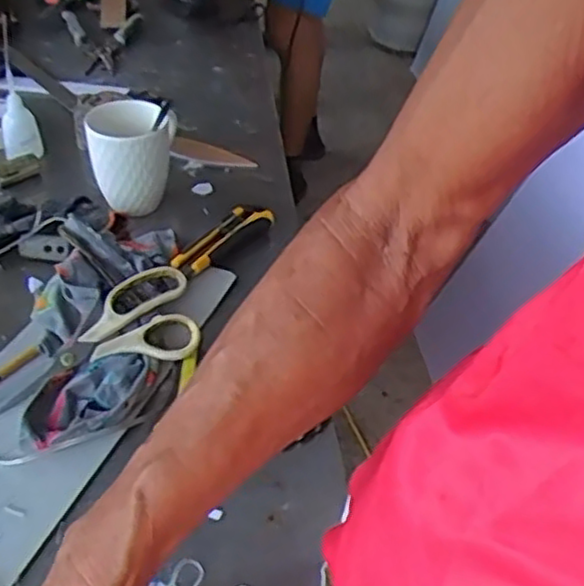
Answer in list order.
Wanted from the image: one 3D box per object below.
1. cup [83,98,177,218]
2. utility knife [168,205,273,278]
[{"bbox_3d":[-0.169,-0.142,0.757,0.089,0.112,0.075,-7,42,-13],"label":"cup"},{"bbox_3d":[-0.073,-0.054,0.732,0.036,0.021,0.137,27,46,24],"label":"utility knife"}]

